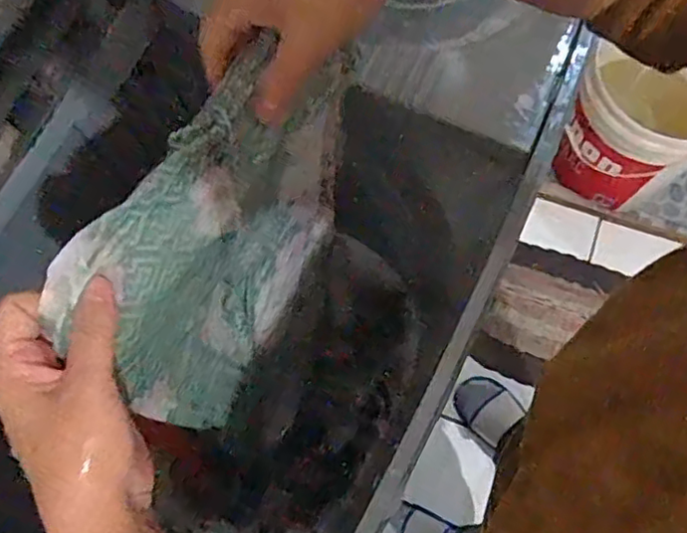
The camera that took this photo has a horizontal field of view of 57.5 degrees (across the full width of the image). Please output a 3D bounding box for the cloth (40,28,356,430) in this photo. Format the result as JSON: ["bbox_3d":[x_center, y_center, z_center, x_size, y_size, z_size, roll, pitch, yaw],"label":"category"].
[{"bbox_3d":[-0.070,-0.013,0.411,0.059,0.244,0.211,24,75,8],"label":"cloth"}]

